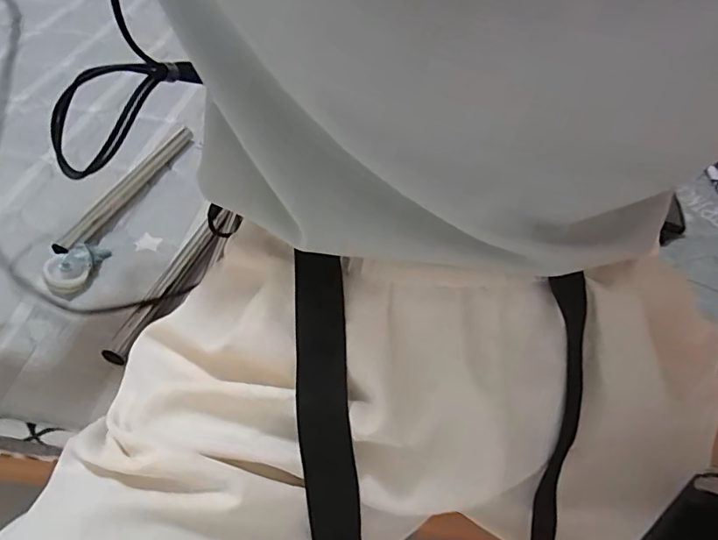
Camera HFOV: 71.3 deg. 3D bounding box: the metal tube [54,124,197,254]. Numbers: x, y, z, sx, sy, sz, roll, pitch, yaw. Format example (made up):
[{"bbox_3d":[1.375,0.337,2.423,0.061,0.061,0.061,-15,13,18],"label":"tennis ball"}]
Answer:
[{"bbox_3d":[-0.271,-0.101,0.599,0.024,0.021,0.257,13,45,8],"label":"metal tube"}]

